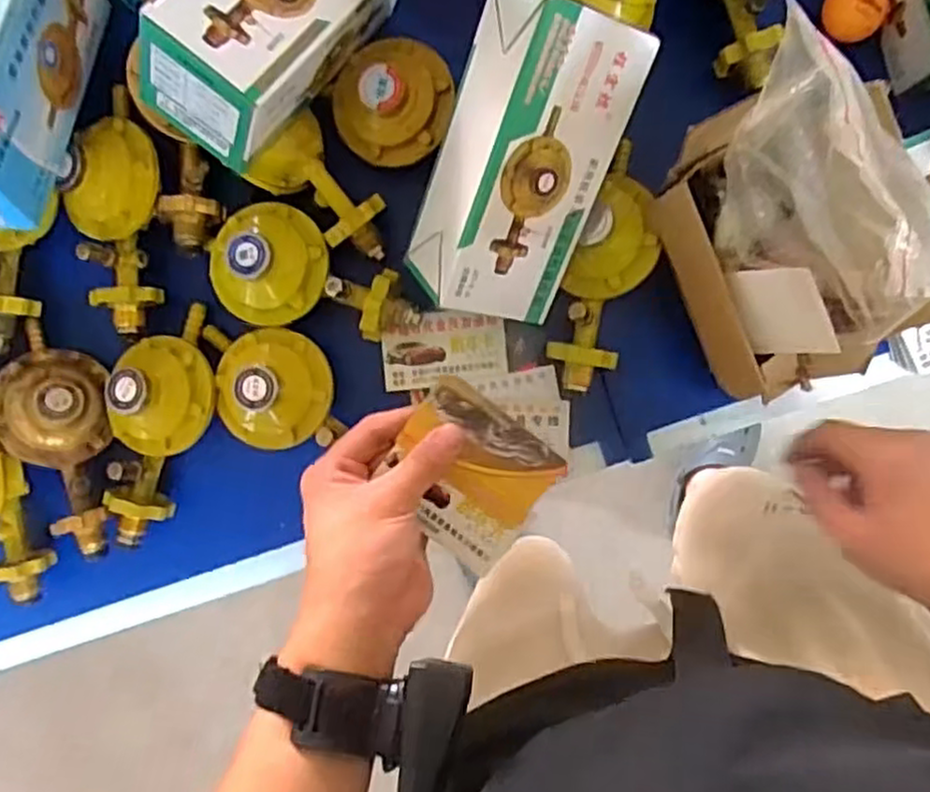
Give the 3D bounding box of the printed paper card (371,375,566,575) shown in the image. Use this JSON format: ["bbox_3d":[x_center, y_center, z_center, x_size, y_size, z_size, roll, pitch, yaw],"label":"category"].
[{"bbox_3d":[0.000,0.046,0.421,0.085,0.015,0.087,36,109,3],"label":"printed paper card"}]

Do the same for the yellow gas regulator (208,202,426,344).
[{"bbox_3d":[-0.105,-0.084,0.509,0.144,0.055,0.079,12,93,2],"label":"yellow gas regulator"}]

